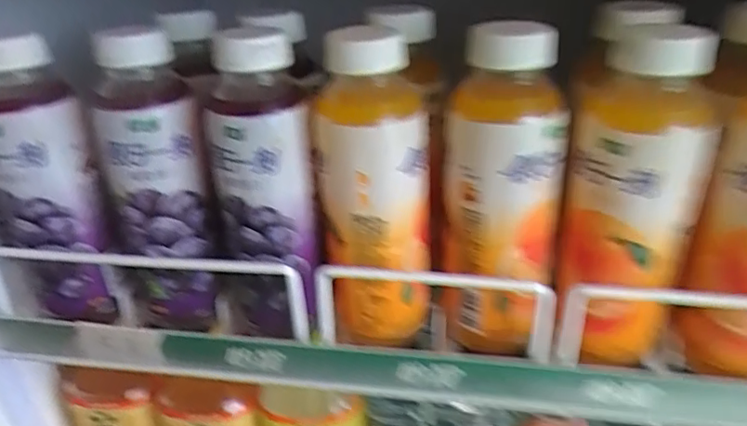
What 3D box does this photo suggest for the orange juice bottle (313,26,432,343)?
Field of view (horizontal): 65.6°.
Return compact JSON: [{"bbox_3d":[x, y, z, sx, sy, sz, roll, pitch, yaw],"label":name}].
[{"bbox_3d":[0.002,-0.008,0.337,0.060,0.181,0.054,0,29,7],"label":"orange juice bottle"}]

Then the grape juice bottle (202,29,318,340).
[{"bbox_3d":[-0.065,-0.007,0.343,0.061,0.183,0.054,-11,30,-13],"label":"grape juice bottle"}]

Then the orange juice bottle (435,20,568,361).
[{"bbox_3d":[0.071,-0.007,0.327,0.063,0.191,0.061,1,29,9],"label":"orange juice bottle"}]

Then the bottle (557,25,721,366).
[{"bbox_3d":[0.143,-0.005,0.322,0.063,0.176,0.070,12,33,26],"label":"bottle"}]

